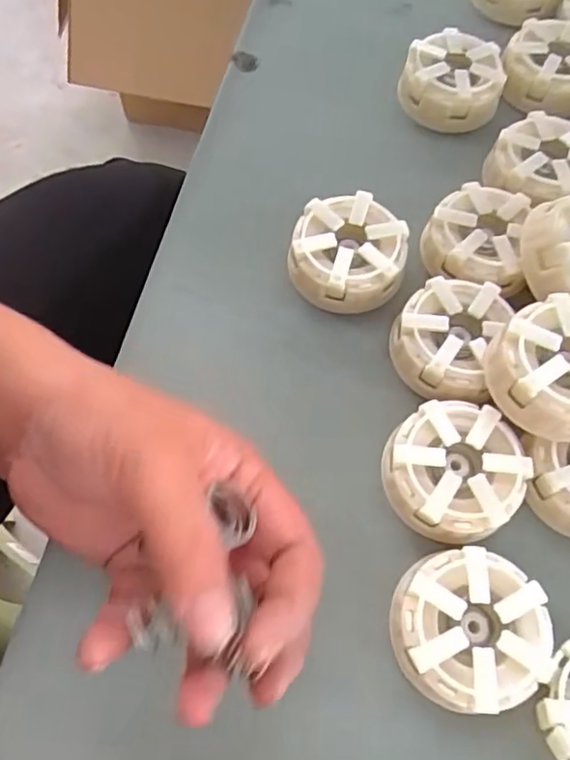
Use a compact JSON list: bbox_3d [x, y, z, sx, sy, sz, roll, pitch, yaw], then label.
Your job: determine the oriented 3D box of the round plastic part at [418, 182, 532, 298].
[{"bbox_3d":[0.102,-0.077,0.325,0.052,0.022,0.055,7,65,4],"label":"round plastic part"}]

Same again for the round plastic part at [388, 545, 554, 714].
[{"bbox_3d":[0.076,0.104,0.252,0.061,0.030,0.059,0,64,0],"label":"round plastic part"}]

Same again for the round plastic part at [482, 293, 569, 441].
[{"bbox_3d":[0.123,-0.004,0.270,0.058,0.030,0.058,0,67,0],"label":"round plastic part"}]

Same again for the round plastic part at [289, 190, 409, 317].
[{"bbox_3d":[0.034,-0.067,0.325,0.059,0.033,0.055,0,64,0],"label":"round plastic part"}]

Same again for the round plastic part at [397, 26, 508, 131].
[{"bbox_3d":[0.106,-0.190,0.383,0.061,0.034,0.061,0,64,0],"label":"round plastic part"}]

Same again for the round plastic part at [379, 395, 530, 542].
[{"bbox_3d":[0.077,0.043,0.281,0.059,0.032,0.060,0,64,0],"label":"round plastic part"}]

